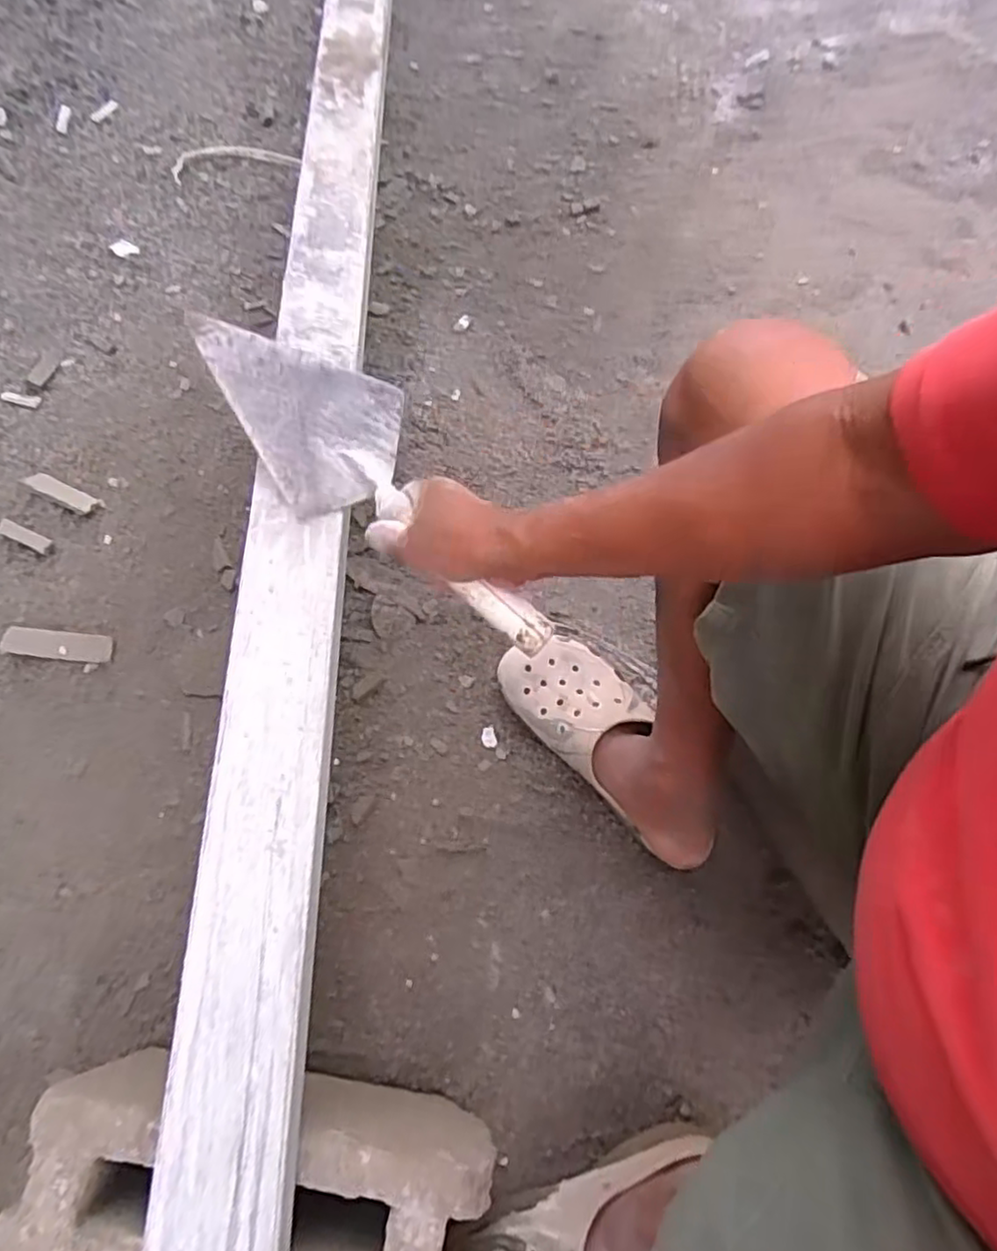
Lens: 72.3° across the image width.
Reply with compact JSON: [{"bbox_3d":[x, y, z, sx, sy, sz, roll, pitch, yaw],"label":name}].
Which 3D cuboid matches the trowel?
[{"bbox_3d":[-0.093,-0.114,0.548,0.356,0.067,0.109,45,75,7],"label":"trowel"}]

